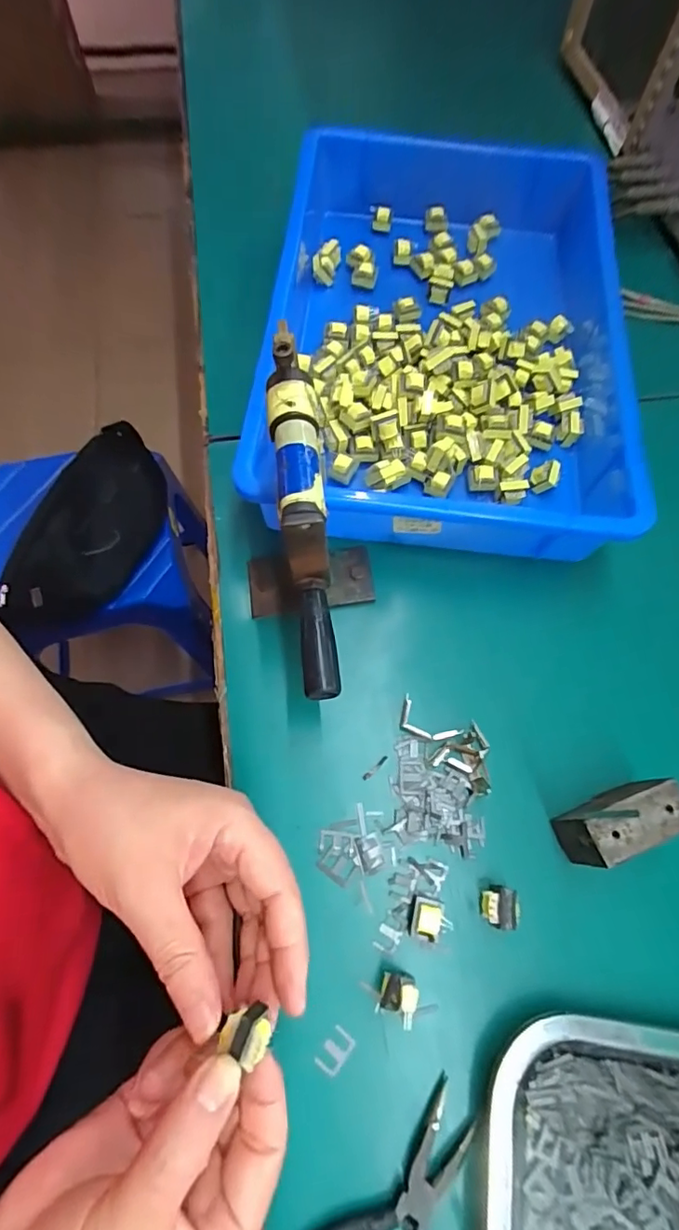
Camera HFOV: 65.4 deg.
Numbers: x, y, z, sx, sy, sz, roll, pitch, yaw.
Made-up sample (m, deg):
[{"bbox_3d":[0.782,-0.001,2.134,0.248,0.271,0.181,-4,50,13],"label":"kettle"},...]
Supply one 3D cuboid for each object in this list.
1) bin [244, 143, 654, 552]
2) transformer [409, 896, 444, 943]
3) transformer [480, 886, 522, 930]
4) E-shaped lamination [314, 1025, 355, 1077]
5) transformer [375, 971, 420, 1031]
[{"bbox_3d":[0.086,-0.211,0.394,0.253,0.060,0.353,6,69,1],"label":"bin"},{"bbox_3d":[0.045,0.158,0.277,0.014,0.015,0.019,15,70,4],"label":"transformer"},{"bbox_3d":[0.085,0.154,0.280,0.018,0.013,0.019,12,70,3],"label":"transformer"},{"bbox_3d":[-0.002,0.215,0.260,0.013,0.004,0.019,37,69,13],"label":"E-shaped lamination"},{"bbox_3d":[0.029,0.188,0.262,0.018,0.019,0.018,22,71,7],"label":"transformer"}]

